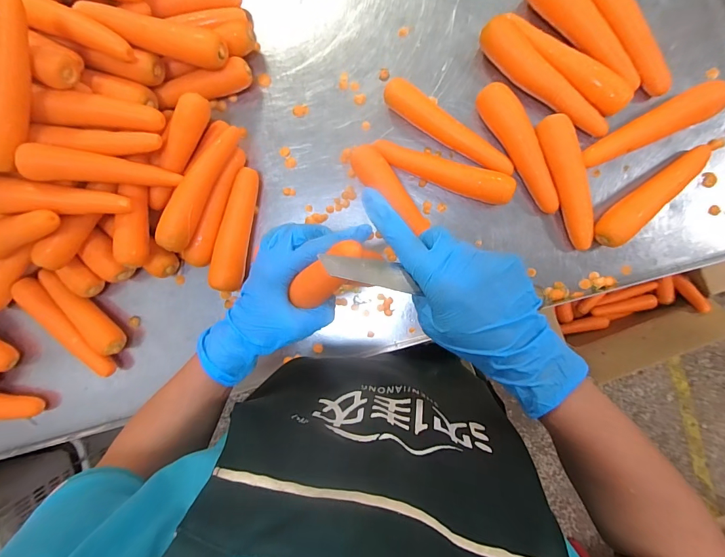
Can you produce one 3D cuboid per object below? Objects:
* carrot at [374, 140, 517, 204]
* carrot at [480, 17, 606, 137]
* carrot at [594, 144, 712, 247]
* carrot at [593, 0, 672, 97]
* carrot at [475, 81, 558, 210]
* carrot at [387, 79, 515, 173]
[{"bbox_3d":[0.111,-0.141,0.515,0.187,0.038,0.041,16,93,6],"label":"carrot"},{"bbox_3d":[0.234,-0.256,0.491,0.043,0.035,0.201,-44,87,6],"label":"carrot"},{"bbox_3d":[0.370,-0.109,0.475,0.176,0.042,0.042,-42,87,6],"label":"carrot"},{"bbox_3d":[0.337,-0.313,0.477,0.029,0.039,0.175,-33,88,6],"label":"carrot"},{"bbox_3d":[0.212,-0.174,0.497,0.048,0.040,0.185,-32,88,6],"label":"carrot"},{"bbox_3d":[0.114,-0.198,0.510,0.196,0.034,0.036,38,95,4],"label":"carrot"}]

